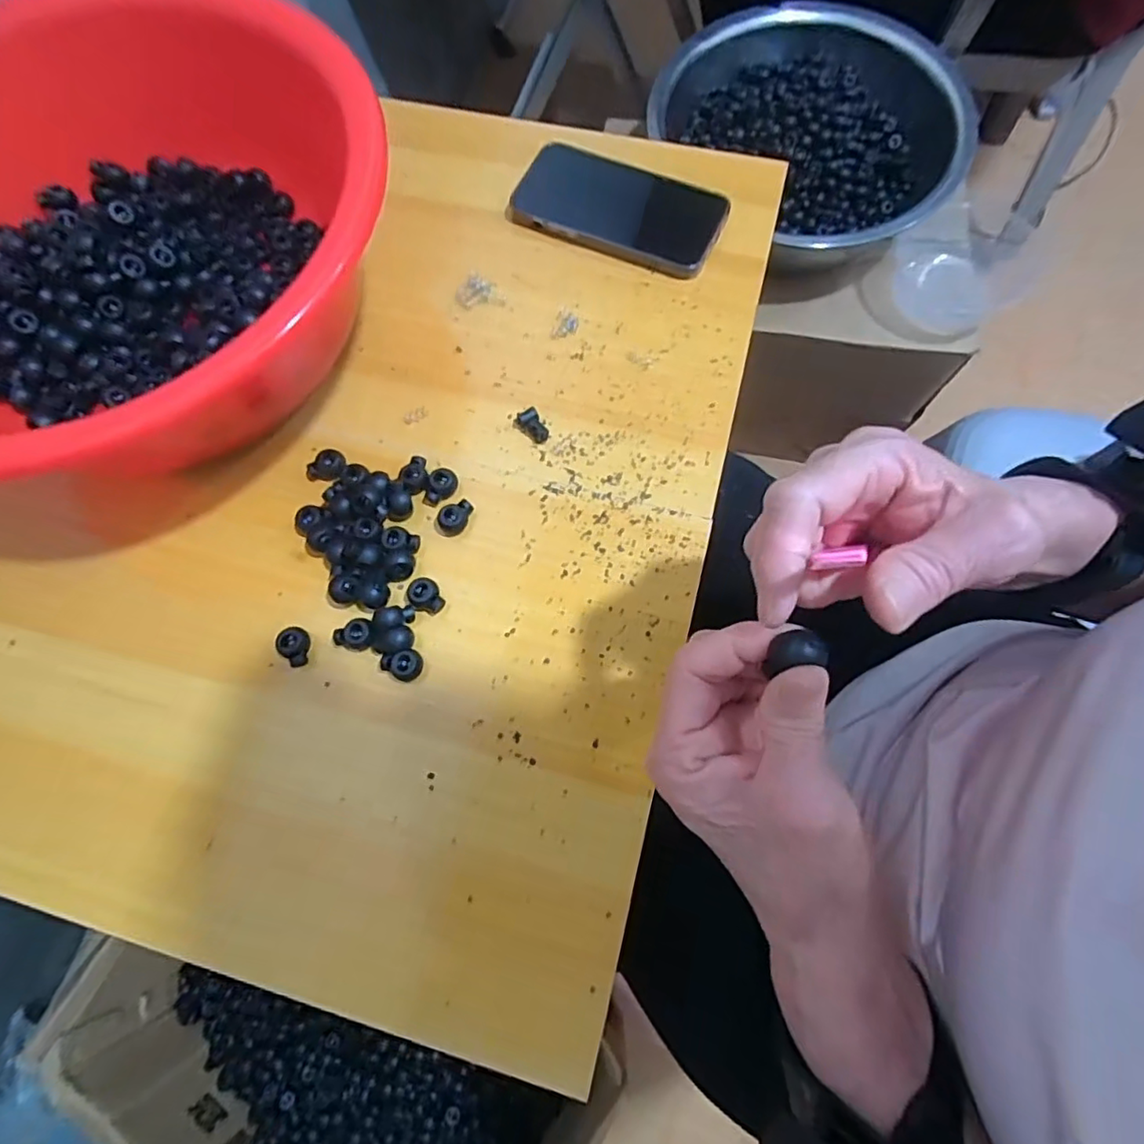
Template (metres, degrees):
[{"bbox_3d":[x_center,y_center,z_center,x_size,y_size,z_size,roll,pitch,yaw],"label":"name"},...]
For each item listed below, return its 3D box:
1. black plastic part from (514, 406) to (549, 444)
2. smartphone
[{"bbox_3d":[-0.025,-0.093,0.374,0.015,0.010,0.024,-43,77,-11],"label":"black plastic part"},{"bbox_3d":[0.033,-0.265,0.428,0.150,0.011,0.075,23,75,8],"label":"smartphone"}]

